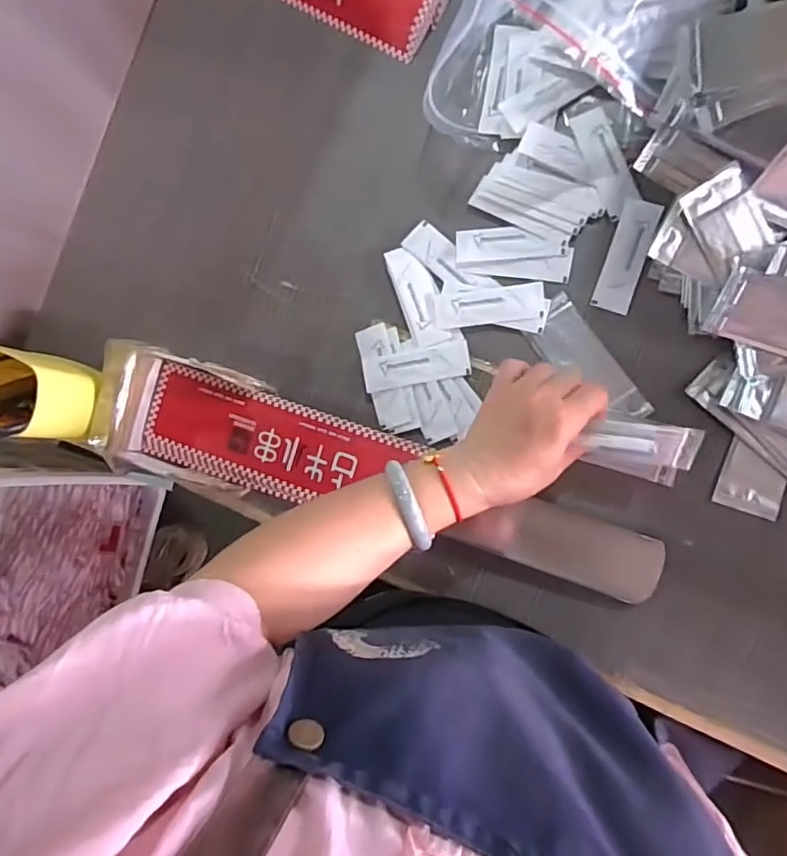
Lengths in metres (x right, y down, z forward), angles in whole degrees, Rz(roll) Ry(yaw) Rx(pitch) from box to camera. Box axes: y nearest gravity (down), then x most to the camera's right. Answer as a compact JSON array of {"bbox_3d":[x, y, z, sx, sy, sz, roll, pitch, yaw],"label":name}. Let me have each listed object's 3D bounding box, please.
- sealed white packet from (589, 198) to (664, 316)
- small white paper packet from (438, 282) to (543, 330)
[{"bbox_3d":[0.193,-0.142,0.471,0.031,0.004,0.092,19,94,14],"label":"sealed white packet"},{"bbox_3d":[0.082,-0.105,0.486,0.091,0.006,0.031,-3,85,9],"label":"small white paper packet"}]

